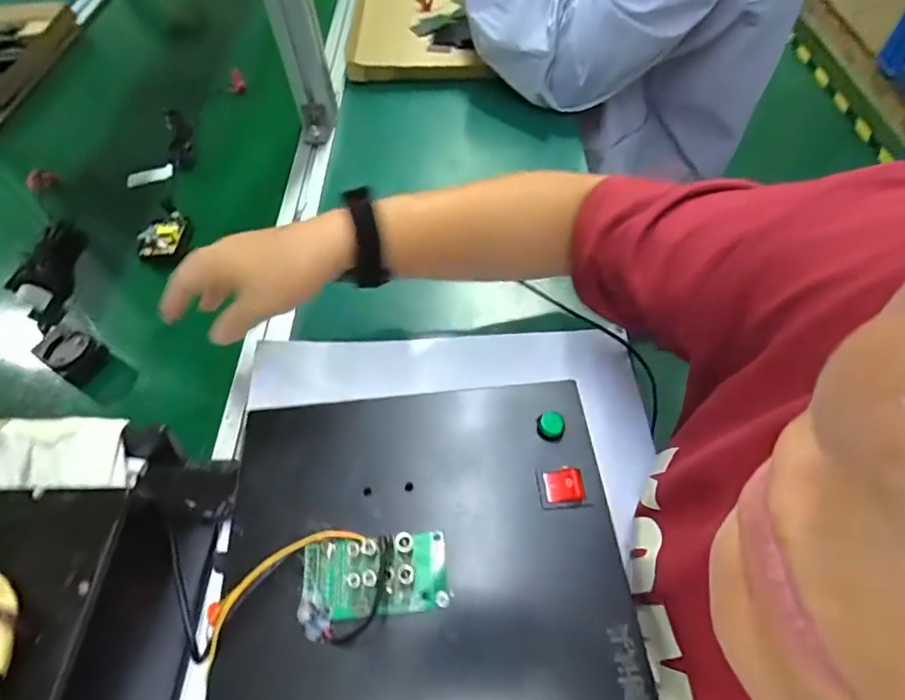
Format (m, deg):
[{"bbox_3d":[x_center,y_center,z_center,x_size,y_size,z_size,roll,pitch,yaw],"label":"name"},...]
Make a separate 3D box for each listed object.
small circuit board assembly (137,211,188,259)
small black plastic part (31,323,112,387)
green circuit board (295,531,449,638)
[{"bbox_3d":[-0.293,-0.118,0.505,0.036,0.014,0.054,1,58,5],"label":"small circuit board assembly"},{"bbox_3d":[-0.333,0.005,0.439,0.050,0.033,0.037,23,62,18],"label":"small black plastic part"},{"bbox_3d":[-0.042,0.122,0.272,0.076,0.026,0.044,-9,57,-1],"label":"green circuit board"}]

